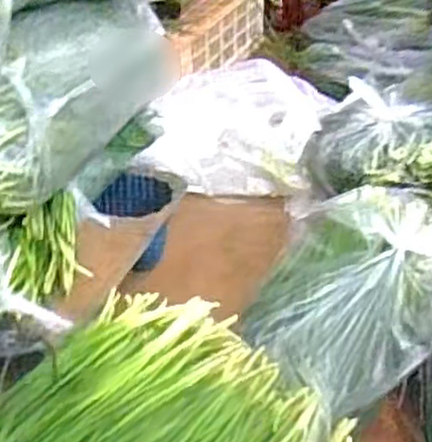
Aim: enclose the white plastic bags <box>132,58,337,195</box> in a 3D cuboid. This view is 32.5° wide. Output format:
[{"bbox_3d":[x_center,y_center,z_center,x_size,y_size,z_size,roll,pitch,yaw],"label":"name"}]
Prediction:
[{"bbox_3d":[0.038,-0.187,1.532,0.408,0.167,0.272,-7,34,-11],"label":"white plastic bags"}]

